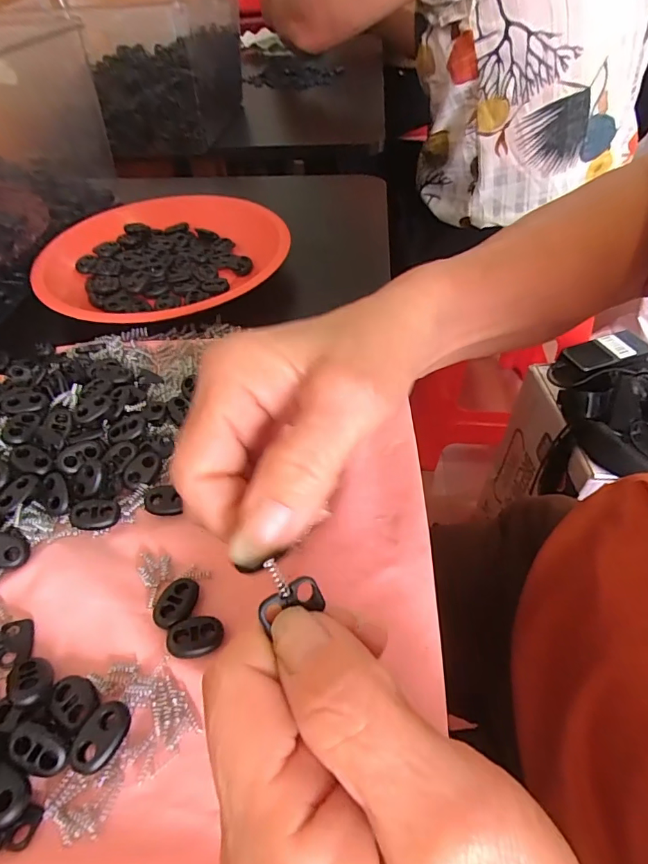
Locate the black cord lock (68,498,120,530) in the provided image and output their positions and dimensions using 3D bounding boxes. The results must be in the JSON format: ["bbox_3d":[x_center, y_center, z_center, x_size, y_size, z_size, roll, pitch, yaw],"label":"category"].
[{"bbox_3d":[-0.109,0.039,0.215,0.021,0.008,0.014,-17,49,-10],"label":"black cord lock"}]

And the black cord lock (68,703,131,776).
[{"bbox_3d":[-0.079,0.107,0.159,0.016,0.009,0.021,16,51,18],"label":"black cord lock"}]

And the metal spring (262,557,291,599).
[{"bbox_3d":[-0.013,0.040,0.123,0.004,0.004,0.010,-28,86,-22],"label":"metal spring"}]

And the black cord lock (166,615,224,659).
[{"bbox_3d":[-0.052,0.082,0.181,0.021,0.006,0.016,-10,48,-4],"label":"black cord lock"}]

